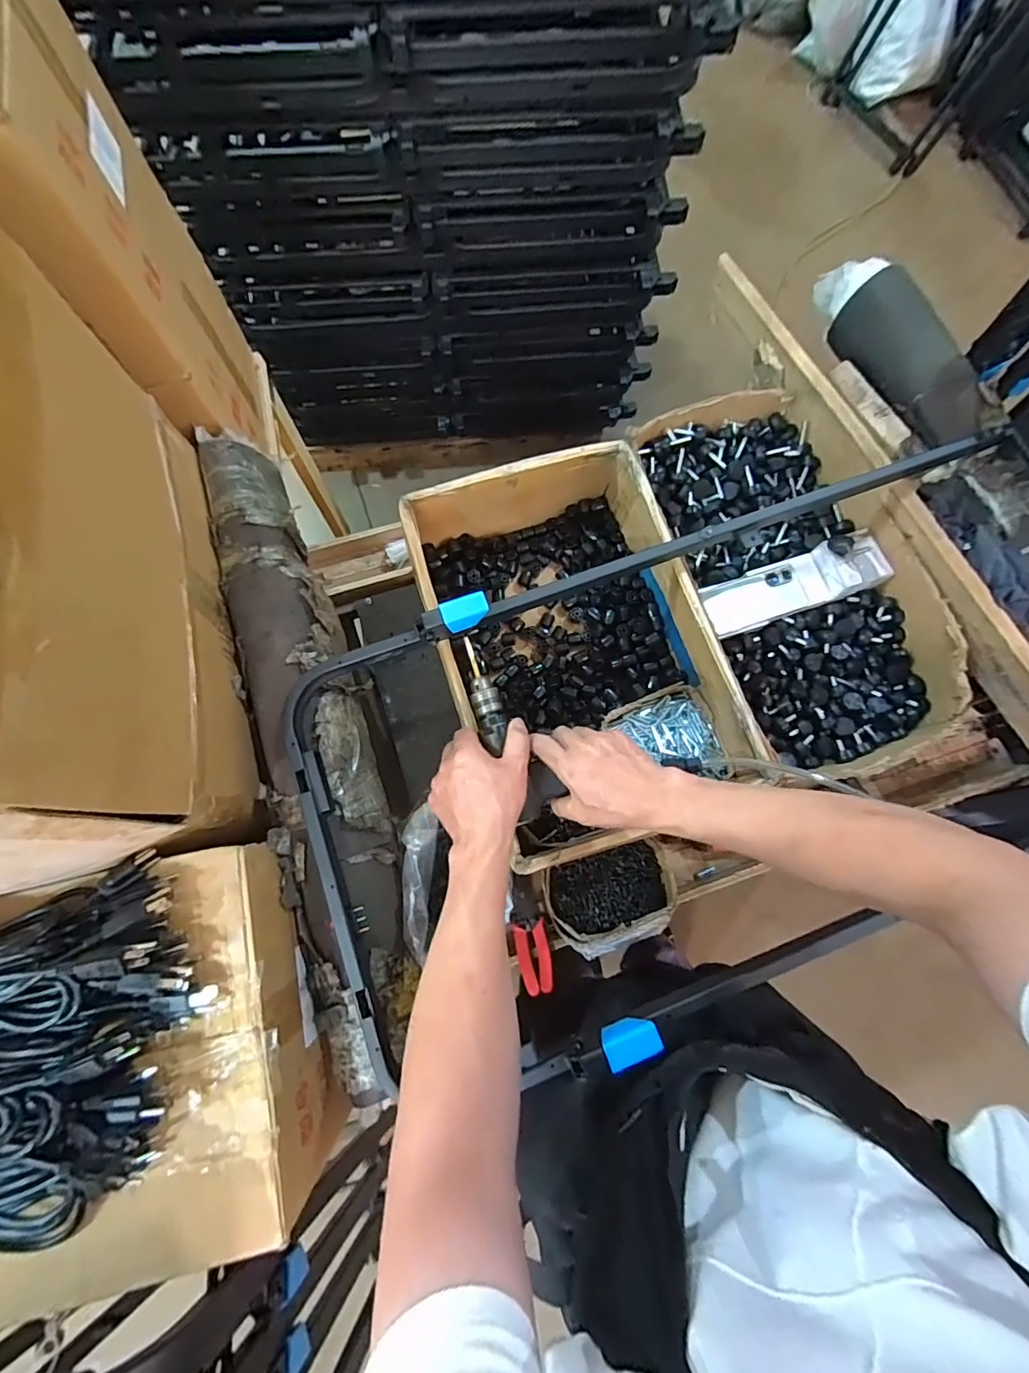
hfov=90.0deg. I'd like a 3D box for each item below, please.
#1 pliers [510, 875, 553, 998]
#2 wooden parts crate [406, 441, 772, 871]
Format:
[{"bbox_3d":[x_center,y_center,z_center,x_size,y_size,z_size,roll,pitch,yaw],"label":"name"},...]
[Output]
[{"bbox_3d":[0.023,0.359,0.751,0.044,0.012,0.156,-9,60,-3],"label":"pliers"},{"bbox_3d":[0.073,-0.069,0.746,0.345,0.169,0.520,-18,77,-5],"label":"wooden parts crate"}]

